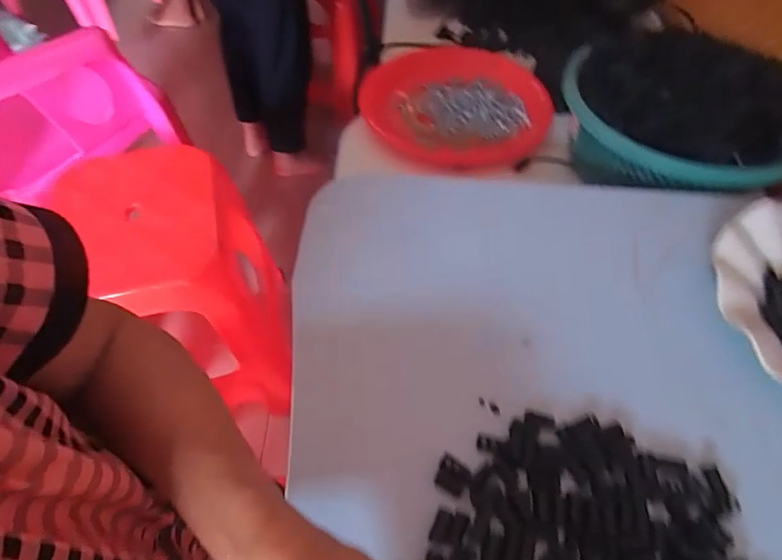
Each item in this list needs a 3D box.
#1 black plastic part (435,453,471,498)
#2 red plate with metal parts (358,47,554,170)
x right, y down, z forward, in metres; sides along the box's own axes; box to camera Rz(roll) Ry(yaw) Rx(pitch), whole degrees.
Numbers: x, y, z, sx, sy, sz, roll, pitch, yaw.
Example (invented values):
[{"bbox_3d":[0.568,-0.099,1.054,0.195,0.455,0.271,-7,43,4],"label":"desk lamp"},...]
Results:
[{"bbox_3d":[0.037,0.116,0.276,0.019,0.004,0.019,26,59,17],"label":"black plastic part"},{"bbox_3d":[0.079,-0.224,0.588,0.235,0.043,0.208,30,60,19],"label":"red plate with metal parts"}]

